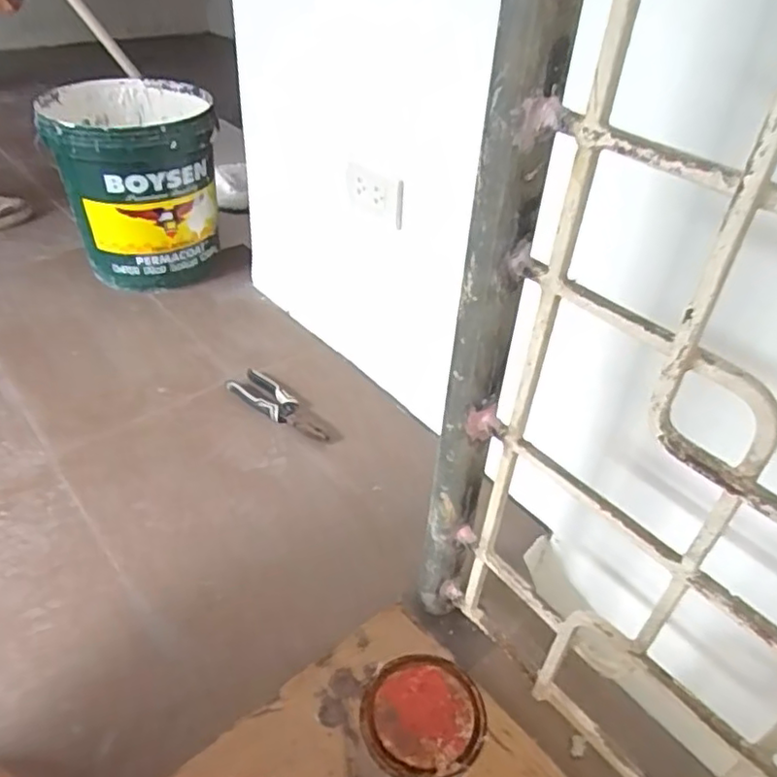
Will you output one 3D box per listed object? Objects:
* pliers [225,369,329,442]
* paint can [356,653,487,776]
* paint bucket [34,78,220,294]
[{"bbox_3d":[-0.170,0.028,0.982,0.199,0.022,0.052,31,48,32],"label":"pliers"},{"bbox_3d":[0.025,0.315,0.555,0.099,0.138,0.106,2,39,-2],"label":"paint can"},{"bbox_3d":[-0.475,-0.388,1.247,0.286,0.327,0.314,-10,40,-14],"label":"paint bucket"}]

